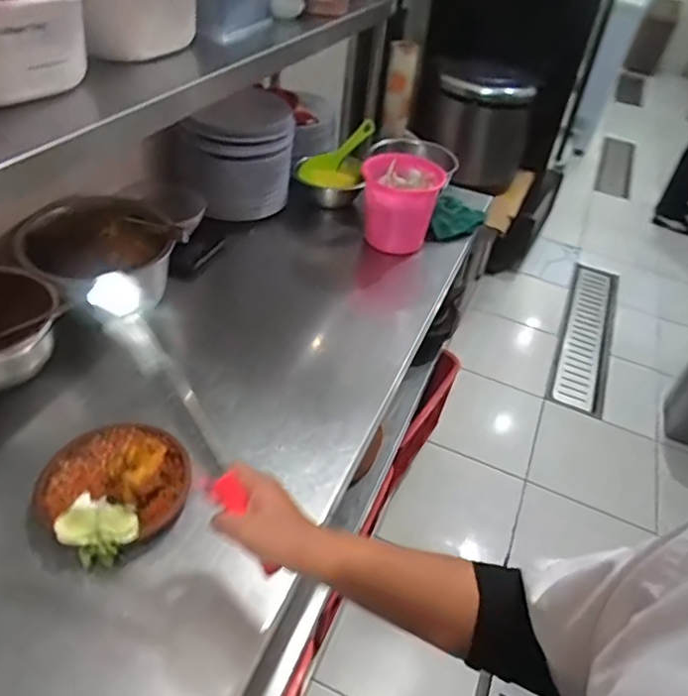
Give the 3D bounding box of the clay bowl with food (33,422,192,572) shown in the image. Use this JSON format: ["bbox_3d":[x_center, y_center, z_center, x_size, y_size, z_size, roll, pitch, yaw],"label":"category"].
[{"bbox_3d":[-0.258,0.154,0.644,0.163,0.061,0.156,4,42,-4],"label":"clay bowl with food"}]

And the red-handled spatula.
[{"bbox_3d":[-0.133,0.064,0.488,0.034,0.023,0.287,-32,93,-36],"label":"red-handled spatula"}]

